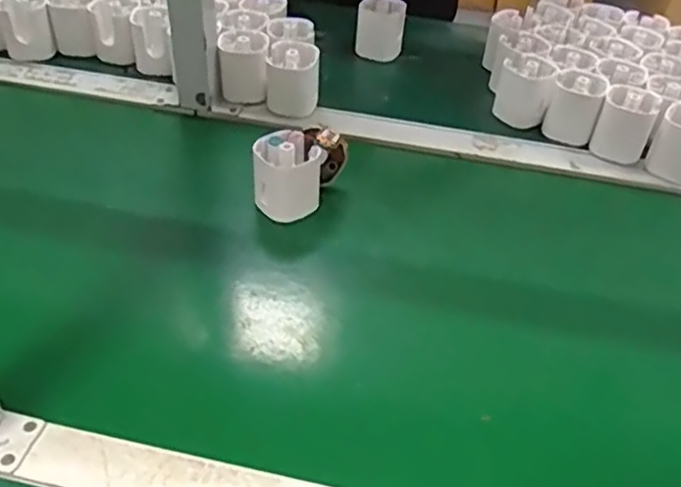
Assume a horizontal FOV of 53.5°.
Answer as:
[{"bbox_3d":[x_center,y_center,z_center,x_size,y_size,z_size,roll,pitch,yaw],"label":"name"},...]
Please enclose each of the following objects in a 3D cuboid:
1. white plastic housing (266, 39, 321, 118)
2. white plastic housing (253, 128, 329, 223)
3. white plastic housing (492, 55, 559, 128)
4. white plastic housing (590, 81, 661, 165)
[{"bbox_3d":[-0.054,-0.184,0.760,0.057,0.075,0.050,2,40,-4],"label":"white plastic housing"},{"bbox_3d":[-0.048,-0.061,0.627,0.060,0.070,0.056,3,46,-3],"label":"white plastic housing"},{"bbox_3d":[0.210,-0.177,0.770,0.059,0.057,0.053,16,42,13],"label":"white plastic housing"},{"bbox_3d":[0.310,-0.129,0.731,0.055,0.067,0.051,26,45,23],"label":"white plastic housing"}]

